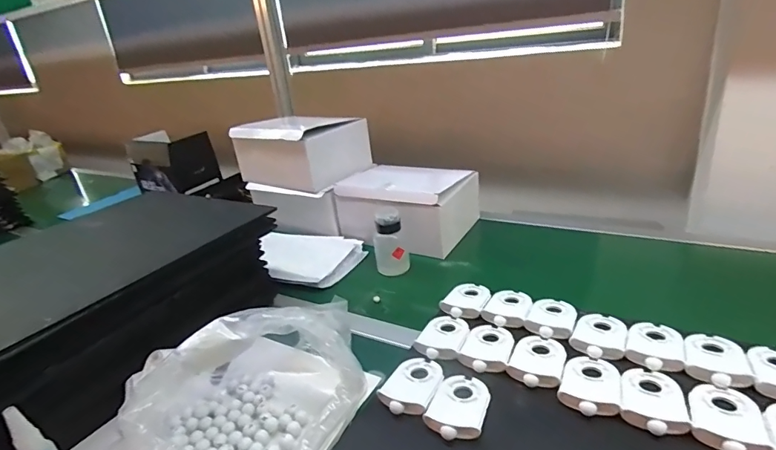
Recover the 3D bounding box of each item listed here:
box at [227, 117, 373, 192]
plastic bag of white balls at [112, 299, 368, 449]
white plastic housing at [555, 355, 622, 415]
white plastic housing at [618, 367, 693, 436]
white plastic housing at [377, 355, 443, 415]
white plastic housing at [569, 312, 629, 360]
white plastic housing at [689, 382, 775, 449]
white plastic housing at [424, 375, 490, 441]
[{"bbox_3d":[-0.198,-0.178,1.052,0.237,0.131,0.231,14,32,39],"label":"box"},{"bbox_3d":[-0.180,0.188,0.502,0.228,0.139,0.226,14,31,39],"label":"plastic bag of white balls"},{"bbox_3d":[0.224,0.176,0.490,0.058,0.019,0.090,6,27,27],"label":"white plastic housing"},{"bbox_3d":[0.276,0.182,0.462,0.057,0.018,0.090,6,27,27],"label":"white plastic housing"},{"bbox_3d":[0.031,0.185,0.522,0.059,0.019,0.091,5,27,26],"label":"white plastic housing"},{"bbox_3d":[0.269,0.137,0.559,0.059,0.013,0.095,10,29,34],"label":"white plastic housing"},{"bbox_3d":[0.331,0.189,0.433,0.059,0.017,0.090,7,28,29],"label":"white plastic housing"},{"bbox_3d":[0.078,0.195,0.484,0.059,0.014,0.091,4,26,24],"label":"white plastic housing"}]

